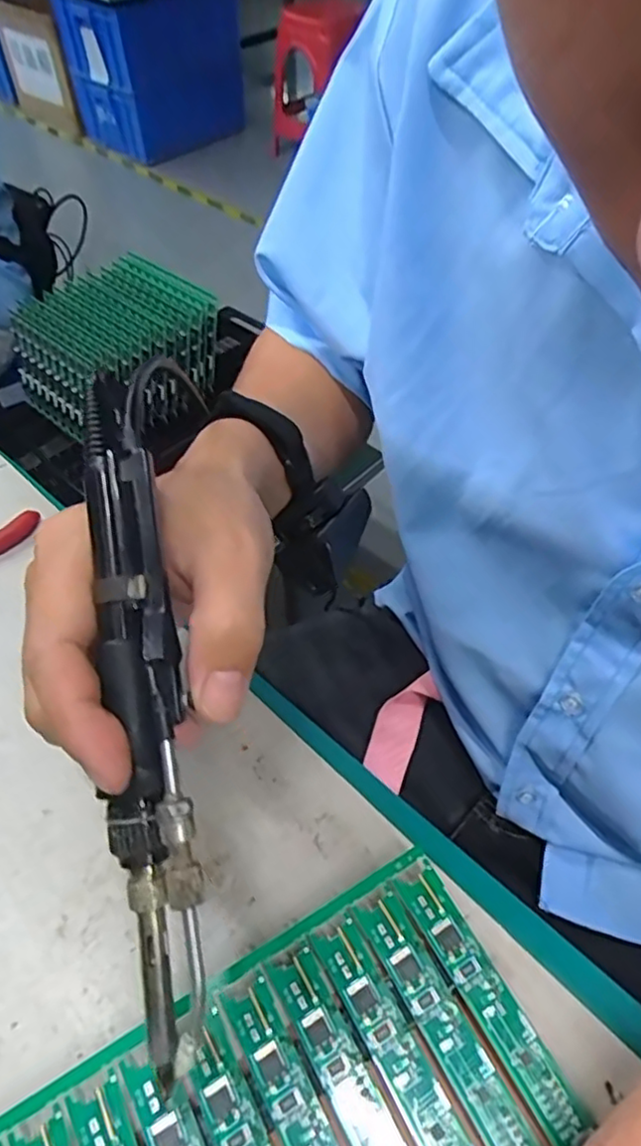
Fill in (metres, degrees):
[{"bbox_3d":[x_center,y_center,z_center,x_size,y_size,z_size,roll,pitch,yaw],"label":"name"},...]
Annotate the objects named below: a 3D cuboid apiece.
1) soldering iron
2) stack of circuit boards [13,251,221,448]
[{"bbox_3d":[-0.051,0.036,0.195,0.028,0.016,0.204,-7,82,-1],"label":"soldering iron"},{"bbox_3d":[-0.244,-0.270,0.796,0.164,0.110,0.206,33,59,23],"label":"stack of circuit boards"}]

